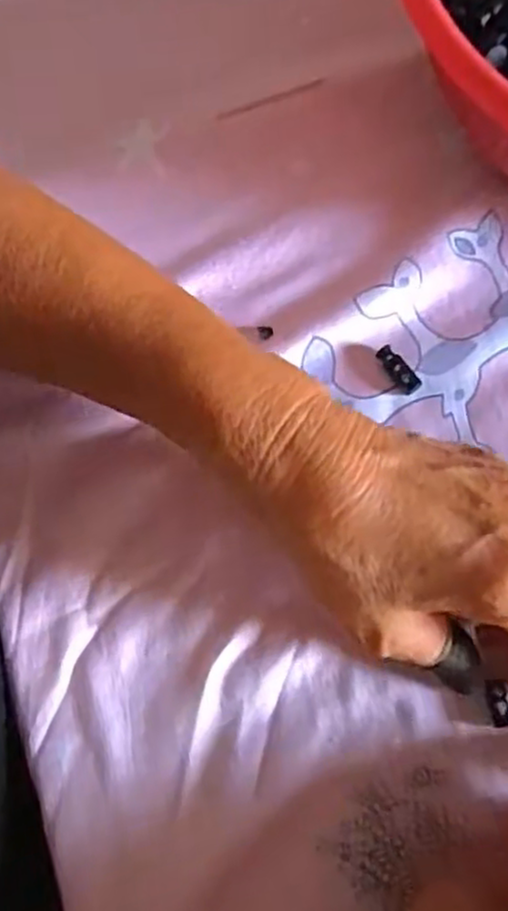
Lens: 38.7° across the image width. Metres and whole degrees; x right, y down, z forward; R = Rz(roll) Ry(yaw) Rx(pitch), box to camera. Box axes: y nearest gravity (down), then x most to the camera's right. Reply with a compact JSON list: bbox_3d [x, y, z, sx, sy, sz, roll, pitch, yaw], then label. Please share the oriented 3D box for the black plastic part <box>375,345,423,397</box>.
[{"bbox_3d":[0.066,-0.039,0.331,0.009,0.005,0.024,-33,75,-8],"label":"black plastic part"}]

